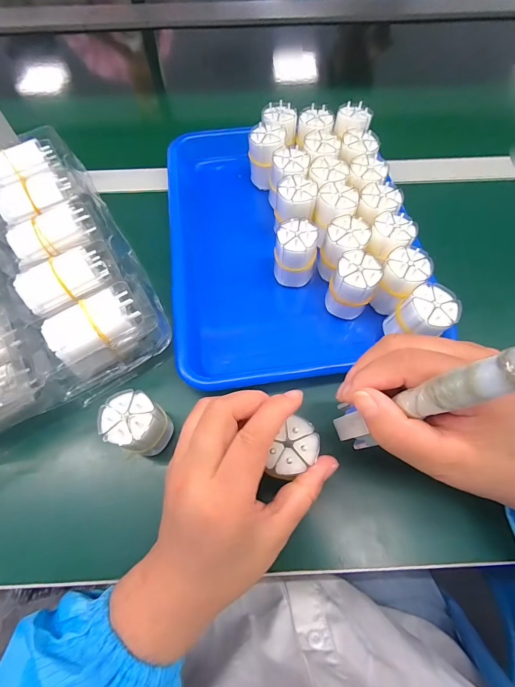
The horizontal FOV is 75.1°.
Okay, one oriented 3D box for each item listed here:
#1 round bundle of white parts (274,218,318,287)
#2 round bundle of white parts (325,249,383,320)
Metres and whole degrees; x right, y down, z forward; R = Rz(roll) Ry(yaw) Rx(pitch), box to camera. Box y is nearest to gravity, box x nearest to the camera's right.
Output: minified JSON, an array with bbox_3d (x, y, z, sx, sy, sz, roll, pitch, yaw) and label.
[{"bbox_3d":[0.035,-0.085,0.320,0.036,0.056,0.037,0,64,0],"label":"round bundle of white parts"},{"bbox_3d":[0.085,-0.050,0.304,0.037,0.057,0.042,22,66,11],"label":"round bundle of white parts"}]

